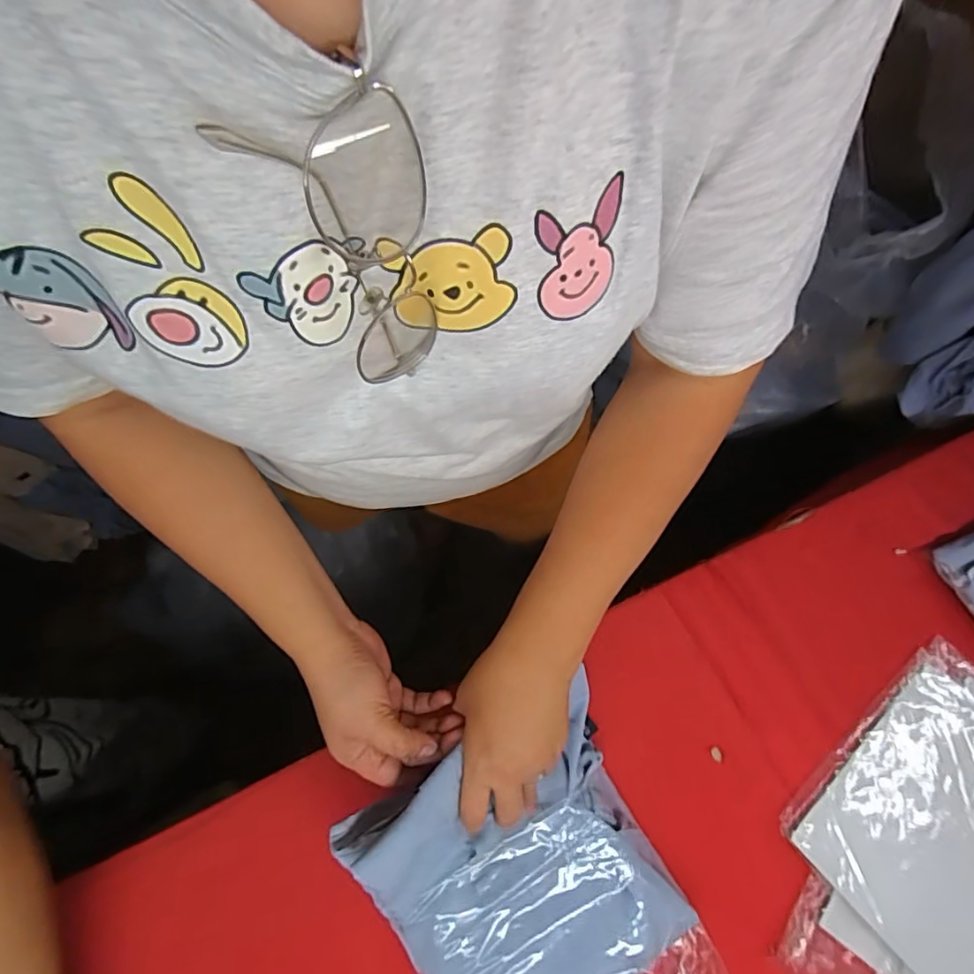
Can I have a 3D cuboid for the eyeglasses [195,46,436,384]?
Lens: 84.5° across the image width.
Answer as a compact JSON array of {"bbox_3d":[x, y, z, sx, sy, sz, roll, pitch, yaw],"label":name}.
[{"bbox_3d":[-0.053,-0.095,0.221,0.062,0.126,0.046,25,73,6],"label":"eyeglasses"}]

